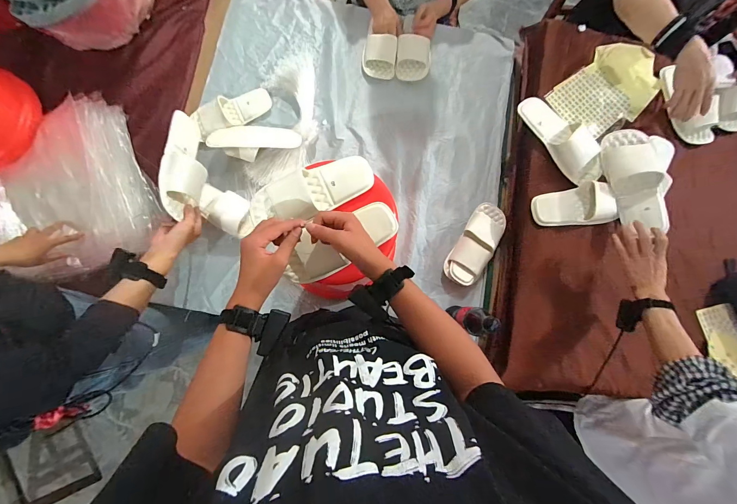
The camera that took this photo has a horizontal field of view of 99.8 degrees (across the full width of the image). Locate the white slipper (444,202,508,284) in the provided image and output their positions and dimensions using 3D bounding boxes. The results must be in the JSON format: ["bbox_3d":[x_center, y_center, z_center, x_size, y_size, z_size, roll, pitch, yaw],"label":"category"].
[{"bbox_3d":[0.294,-0.022,0.837,0.097,0.049,0.235,30,81,1],"label":"white slipper"}]

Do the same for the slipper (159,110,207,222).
[{"bbox_3d":[-0.378,-0.186,0.648,0.056,0.095,0.230,-3,82,-4],"label":"slipper"}]

